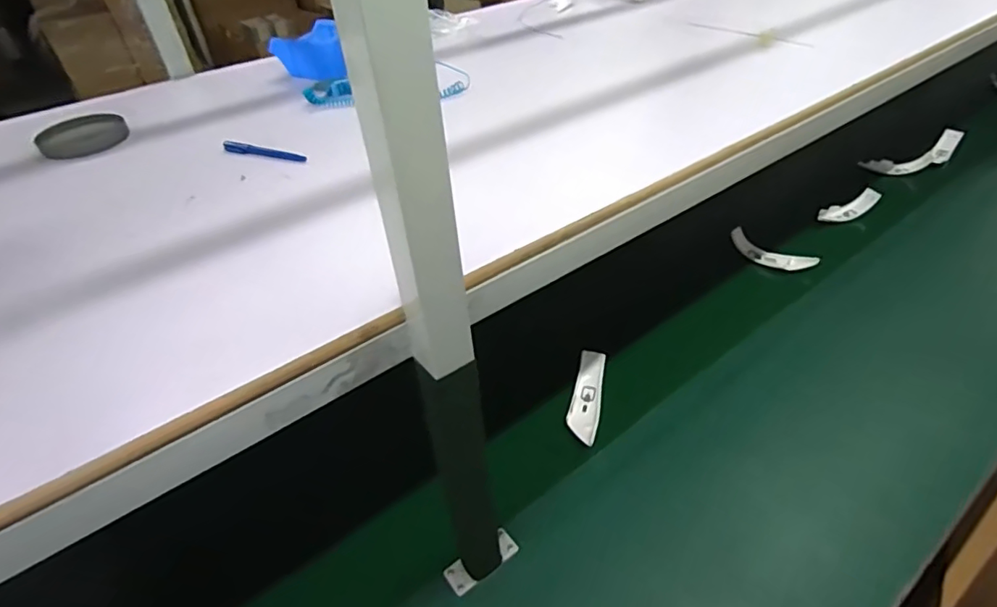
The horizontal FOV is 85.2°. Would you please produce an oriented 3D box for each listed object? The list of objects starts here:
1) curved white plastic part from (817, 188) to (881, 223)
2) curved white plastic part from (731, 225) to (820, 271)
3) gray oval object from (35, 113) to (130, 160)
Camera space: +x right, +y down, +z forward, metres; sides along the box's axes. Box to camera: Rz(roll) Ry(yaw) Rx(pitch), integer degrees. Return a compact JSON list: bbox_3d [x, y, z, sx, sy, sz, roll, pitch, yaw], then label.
[{"bbox_3d":[0.882,-0.239,1.366,0.155,0.023,0.057,-24,41,2],"label":"curved white plastic part"},{"bbox_3d":[0.619,-0.117,1.228,0.180,0.073,0.039,14,43,20],"label":"curved white plastic part"},{"bbox_3d":[-0.625,-0.255,0.816,0.115,0.017,0.136,-27,45,-26],"label":"gray oval object"}]

